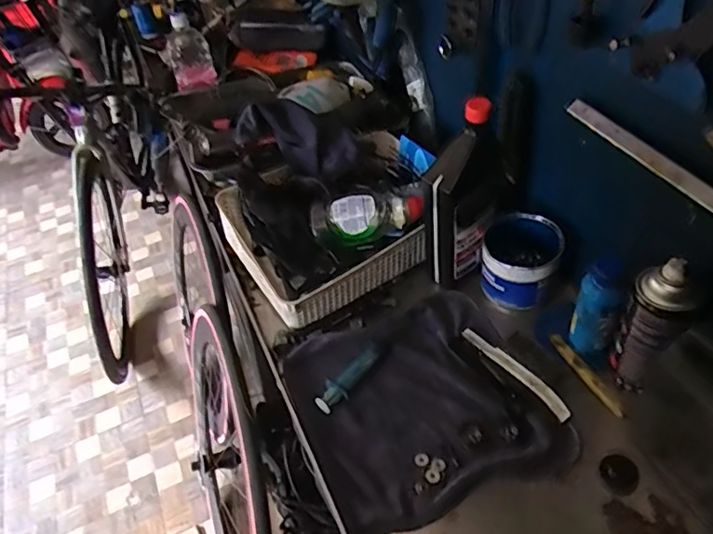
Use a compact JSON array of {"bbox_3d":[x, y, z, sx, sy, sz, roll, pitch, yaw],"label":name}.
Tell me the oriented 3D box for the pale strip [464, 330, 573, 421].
[{"bbox_3d":[0.197,0.129,0.698,0.025,0.008,0.165,-30,49,-21],"label":"pale strip"}]

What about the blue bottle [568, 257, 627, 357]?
[{"bbox_3d":[0.283,0.045,0.652,0.051,0.131,0.054,24,53,27],"label":"blue bottle"}]

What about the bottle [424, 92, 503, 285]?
[{"bbox_3d":[0.145,-0.096,0.733,0.114,0.230,0.051,-31,49,-22],"label":"bottle"}]

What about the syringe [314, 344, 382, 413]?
[{"bbox_3d":[-0.008,0.136,0.704,0.027,0.023,0.117,25,54,29],"label":"syringe"}]

